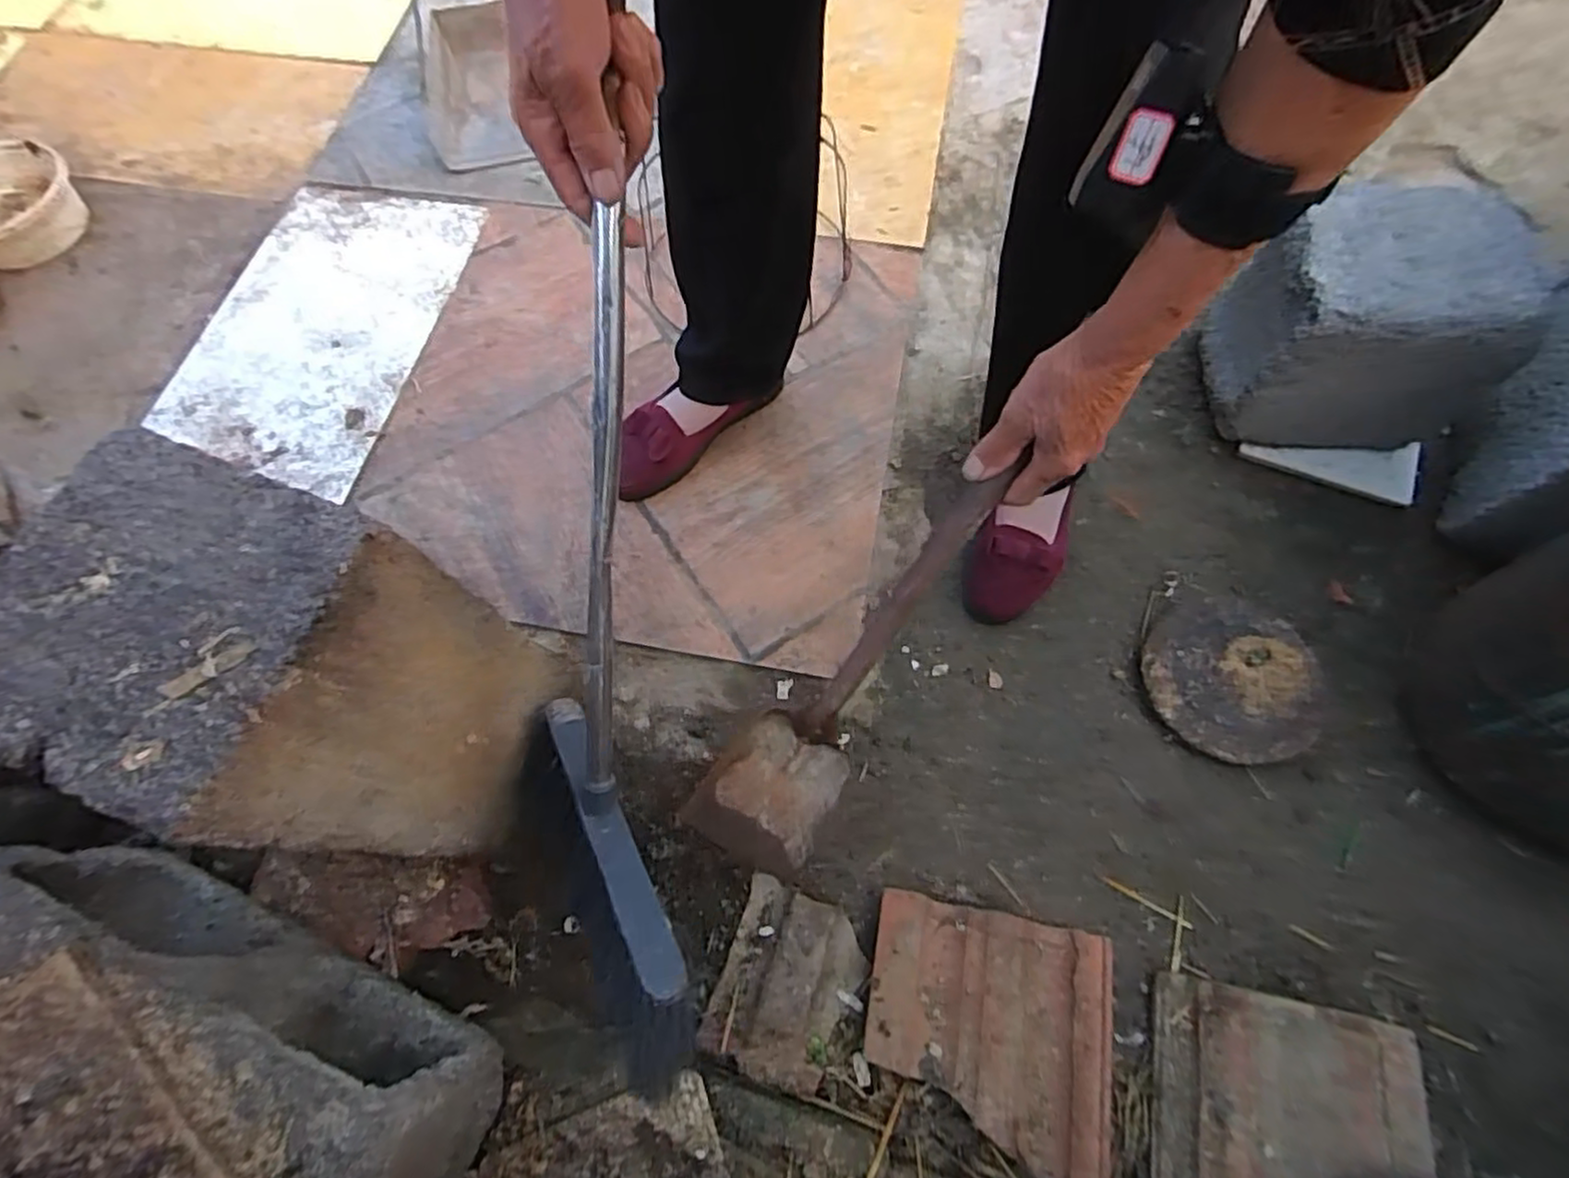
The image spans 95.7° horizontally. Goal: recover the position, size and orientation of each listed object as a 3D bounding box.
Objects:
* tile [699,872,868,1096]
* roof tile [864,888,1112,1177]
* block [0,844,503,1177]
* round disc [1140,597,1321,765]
[{"bbox_3d":[0.002,0.348,0.630,0.112,0.035,0.142,20,71,9],"label":"tile"},{"bbox_3d":[0.177,0.387,0.620,0.212,0.039,0.194,11,70,6],"label":"roof tile"},{"bbox_3d":[-0.427,0.353,0.475,0.378,0.191,0.208,22,70,10],"label":"block"},{"bbox_3d":[0.460,0.089,0.737,0.163,0.027,0.167,-1,69,1],"label":"round disc"}]

